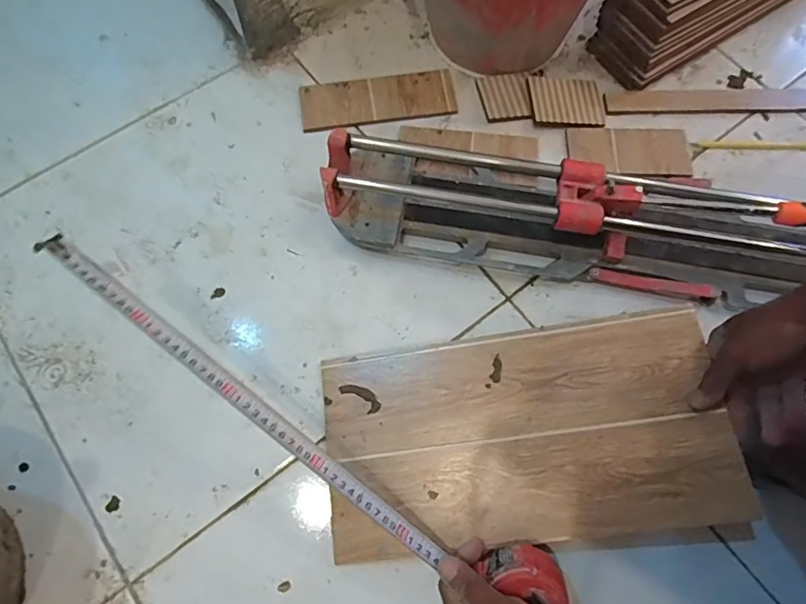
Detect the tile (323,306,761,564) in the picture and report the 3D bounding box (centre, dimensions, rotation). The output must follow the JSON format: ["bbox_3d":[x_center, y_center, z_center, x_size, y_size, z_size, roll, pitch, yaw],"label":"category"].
[{"bbox_3d":[0.115,0.131,0.501,0.386,0.008,0.204,-9,71,7],"label":"tile"}]

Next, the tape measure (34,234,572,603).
[{"bbox_3d":[-0.089,0.114,0.438,0.533,0.056,0.058,35,74,0],"label":"tape measure"}]

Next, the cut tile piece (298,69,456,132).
[{"bbox_3d":[-0.036,-0.277,0.676,0.204,0.014,0.072,-7,71,-2],"label":"cut tile piece"}]

